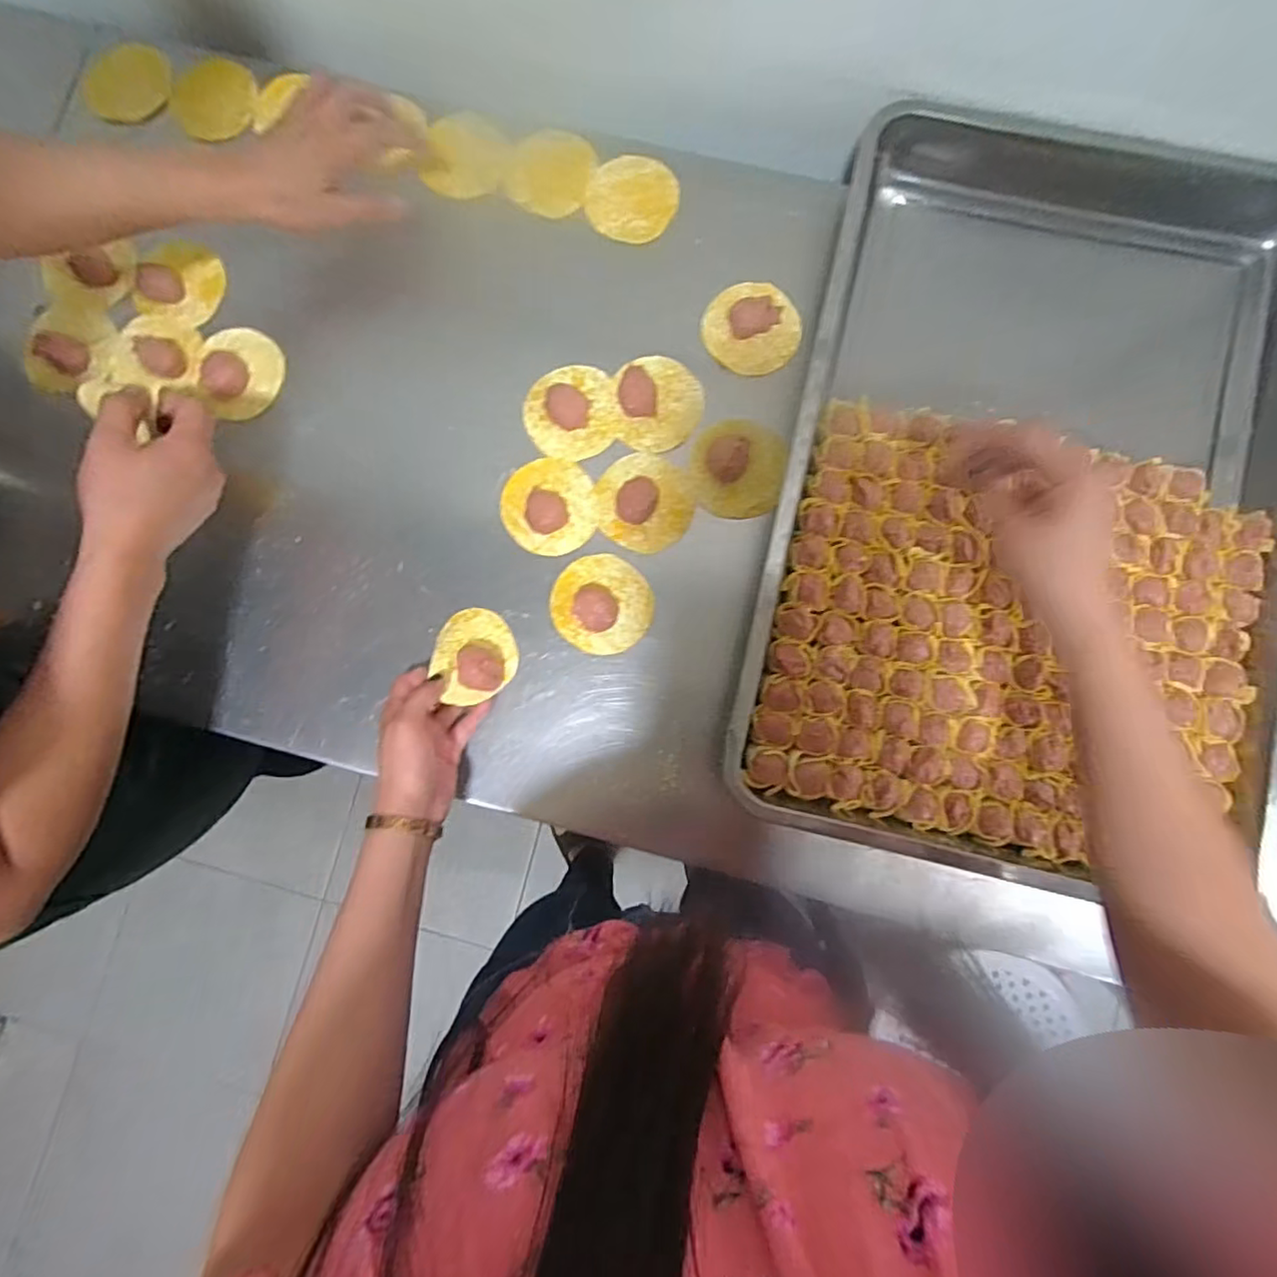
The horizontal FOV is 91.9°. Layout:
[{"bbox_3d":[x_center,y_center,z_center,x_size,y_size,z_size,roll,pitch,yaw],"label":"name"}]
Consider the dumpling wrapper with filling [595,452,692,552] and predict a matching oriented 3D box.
[{"bbox_3d":[0.005,-0.117,0.515,0.080,0.023,0.083,0,84,2],"label":"dumpling wrapper with filling"}]

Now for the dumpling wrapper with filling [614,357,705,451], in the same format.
[{"bbox_3d":[0.018,-0.203,0.529,0.073,0.019,0.080,0,84,2],"label":"dumpling wrapper with filling"}]

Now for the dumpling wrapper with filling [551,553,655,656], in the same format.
[{"bbox_3d":[-0.032,-0.030,0.509,0.080,0.023,0.085,0,84,2],"label":"dumpling wrapper with filling"}]

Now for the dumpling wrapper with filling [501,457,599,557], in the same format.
[{"bbox_3d":[-0.077,-0.114,0.519,0.077,0.020,0.084,0,84,2],"label":"dumpling wrapper with filling"}]

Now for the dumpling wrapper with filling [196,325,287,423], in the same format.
[{"bbox_3d":[-0.353,-0.242,0.547,0.064,0.030,0.084,-26,84,-1],"label":"dumpling wrapper with filling"}]

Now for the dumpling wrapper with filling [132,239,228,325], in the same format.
[{"bbox_3d":[-0.414,-0.320,0.555,0.070,0.023,0.066,15,85,3],"label":"dumpling wrapper with filling"}]

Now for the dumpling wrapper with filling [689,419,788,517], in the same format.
[{"bbox_3d":[0.085,-0.146,0.521,0.078,0.020,0.082,0,84,2],"label":"dumpling wrapper with filling"}]

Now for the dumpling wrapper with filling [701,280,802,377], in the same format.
[{"bbox_3d":[0.098,-0.270,0.534,0.081,0.020,0.073,44,87,5],"label":"dumpling wrapper with filling"}]

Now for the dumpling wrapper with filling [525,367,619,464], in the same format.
[{"bbox_3d":[-0.058,-0.197,0.531,0.079,0.014,0.085,-5,84,1],"label":"dumpling wrapper with filling"}]

